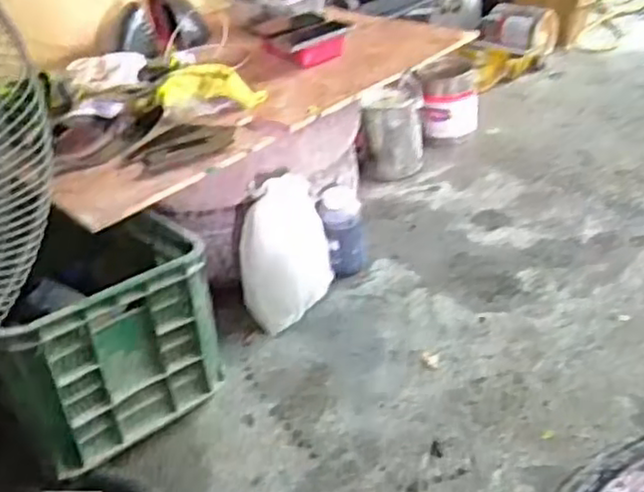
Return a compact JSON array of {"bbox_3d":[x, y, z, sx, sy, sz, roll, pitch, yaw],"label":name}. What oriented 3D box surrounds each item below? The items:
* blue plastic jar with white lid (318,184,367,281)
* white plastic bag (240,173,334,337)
[{"bbox_3d":[0.049,-0.032,1.482,0.094,0.173,0.092,-7,34,3],"label":"blue plastic jar with white lid"},{"bbox_3d":[-0.077,0.000,1.381,0.106,0.284,0.211,17,42,33],"label":"white plastic bag"}]

